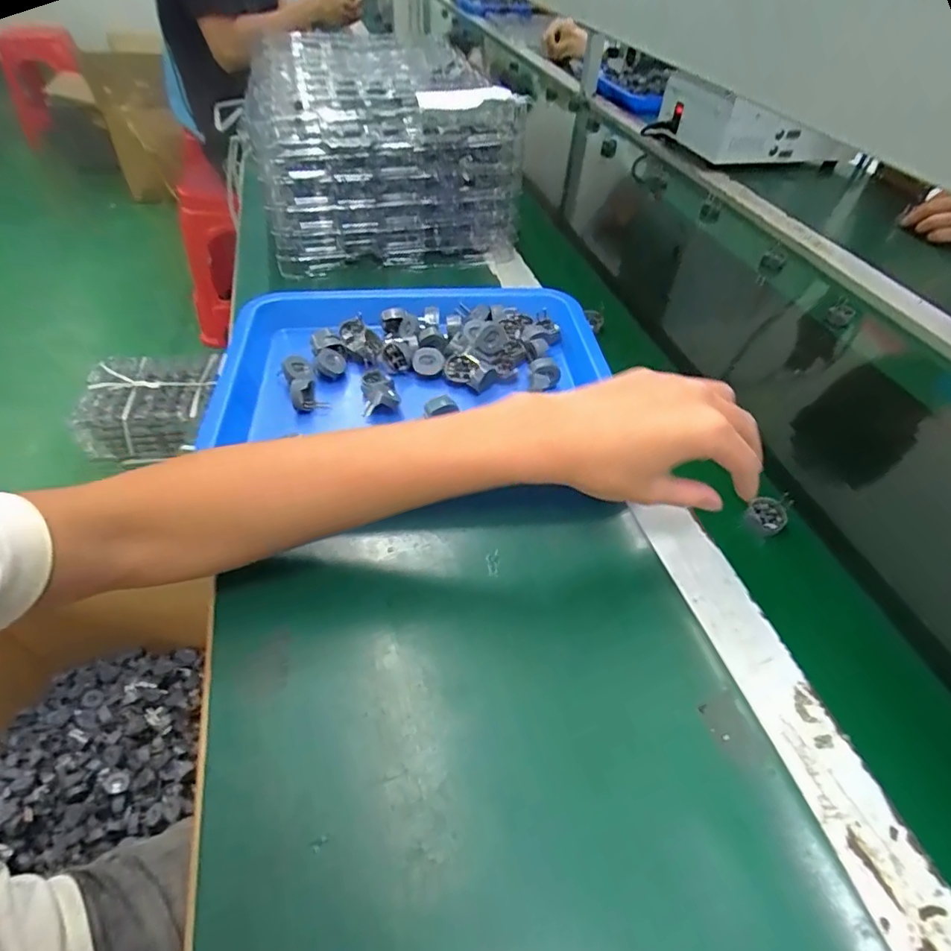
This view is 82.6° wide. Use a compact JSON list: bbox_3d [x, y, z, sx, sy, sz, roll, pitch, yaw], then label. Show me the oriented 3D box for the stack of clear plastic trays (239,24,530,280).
[{"bbox_3d":[-0.125,-0.426,0.700,0.278,0.157,0.343,-8,48,-13],"label":"stack of clear plastic trays"}]

